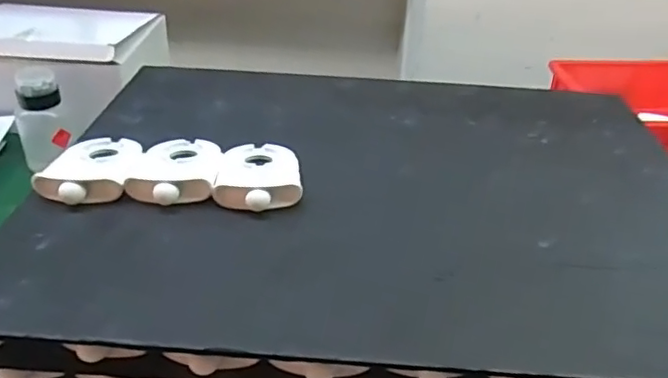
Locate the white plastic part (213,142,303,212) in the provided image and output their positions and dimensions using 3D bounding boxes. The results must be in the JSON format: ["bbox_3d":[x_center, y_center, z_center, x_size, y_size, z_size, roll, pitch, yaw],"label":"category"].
[{"bbox_3d":[-0.053,-0.012,0.419,0.057,0.014,0.080,0,33,-4],"label":"white plastic part"}]

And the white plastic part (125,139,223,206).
[{"bbox_3d":[-0.111,-0.017,0.421,0.057,0.014,0.085,1,33,-2],"label":"white plastic part"}]

